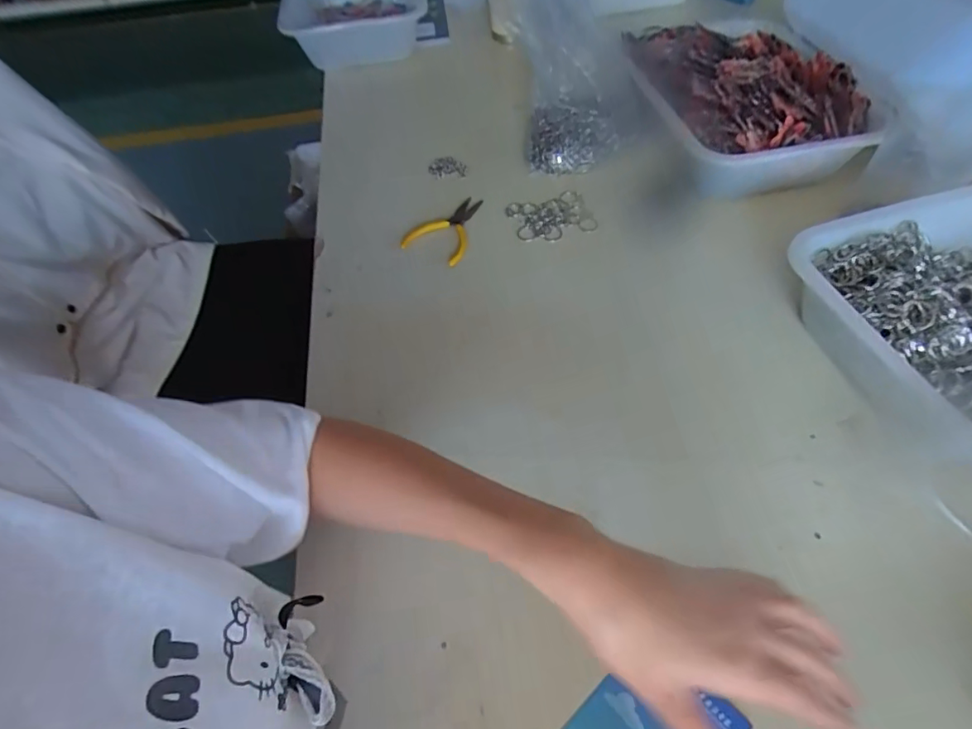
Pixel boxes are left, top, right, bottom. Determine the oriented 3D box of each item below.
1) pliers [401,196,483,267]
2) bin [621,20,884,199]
[{"bbox_3d":[-0.056,-0.168,0.613,0.083,0.016,0.115,8,55,9],"label":"pliers"},{"bbox_3d":[0.314,-0.334,0.632,0.245,0.079,0.285,-9,54,-3],"label":"bin"}]

